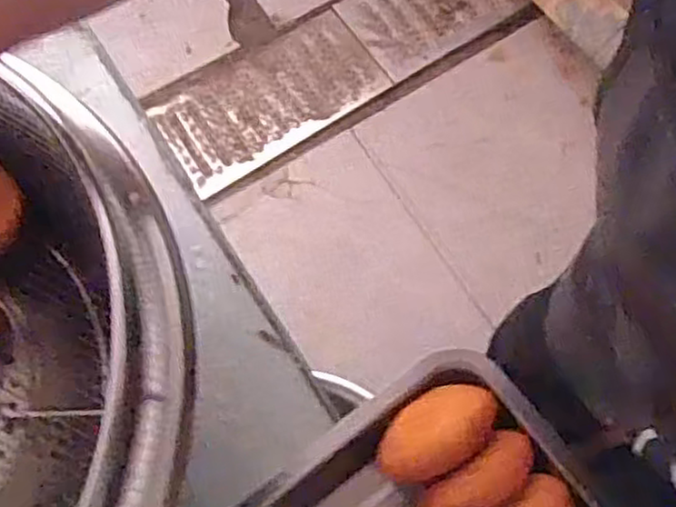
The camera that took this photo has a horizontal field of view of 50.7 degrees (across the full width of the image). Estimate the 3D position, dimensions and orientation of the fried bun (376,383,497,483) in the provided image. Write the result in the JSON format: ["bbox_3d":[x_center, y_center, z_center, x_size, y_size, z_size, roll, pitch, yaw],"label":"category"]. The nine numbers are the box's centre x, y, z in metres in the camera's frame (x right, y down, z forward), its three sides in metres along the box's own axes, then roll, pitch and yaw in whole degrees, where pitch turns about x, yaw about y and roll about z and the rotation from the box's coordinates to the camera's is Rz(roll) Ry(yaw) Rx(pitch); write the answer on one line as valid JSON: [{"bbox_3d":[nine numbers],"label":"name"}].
[{"bbox_3d":[0.065,0.115,0.466,0.087,0.036,0.048,-30,75,-8],"label":"fried bun"}]

